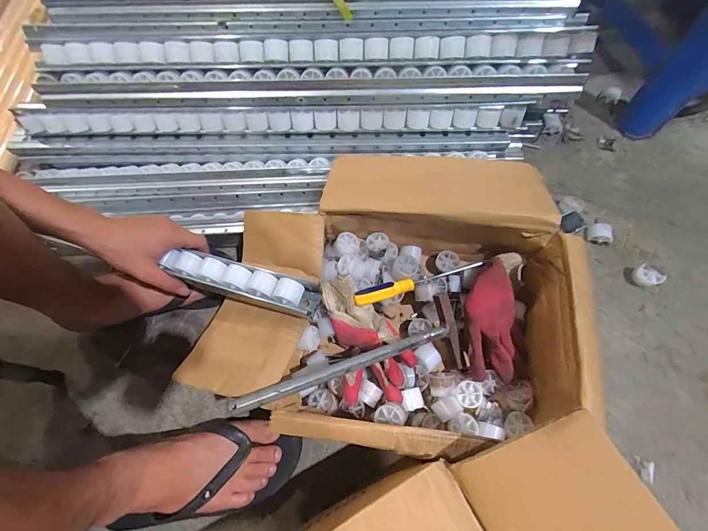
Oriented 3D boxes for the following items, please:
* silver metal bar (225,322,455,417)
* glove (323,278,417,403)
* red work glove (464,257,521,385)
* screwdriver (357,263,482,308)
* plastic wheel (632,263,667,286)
[{"bbox_3d":[-0.001,0.118,0.413,0.284,0.016,0.019,-13,70,-24],"label":"silver metal bar"},{"bbox_3d":[0.020,0.098,0.469,0.103,0.057,0.169,-12,68,-5],"label":"glove"},{"bbox_3d":[0.188,0.065,0.473,0.077,0.047,0.175,9,68,4],"label":"red work glove"},{"bbox_3d":[0.089,0.025,0.489,0.181,0.021,0.019,-14,68,-6],"label":"screwdriver"},{"bbox_3d":[0.463,0.017,0.545,0.021,0.029,0.034,-40,73,-15],"label":"plastic wheel"}]

